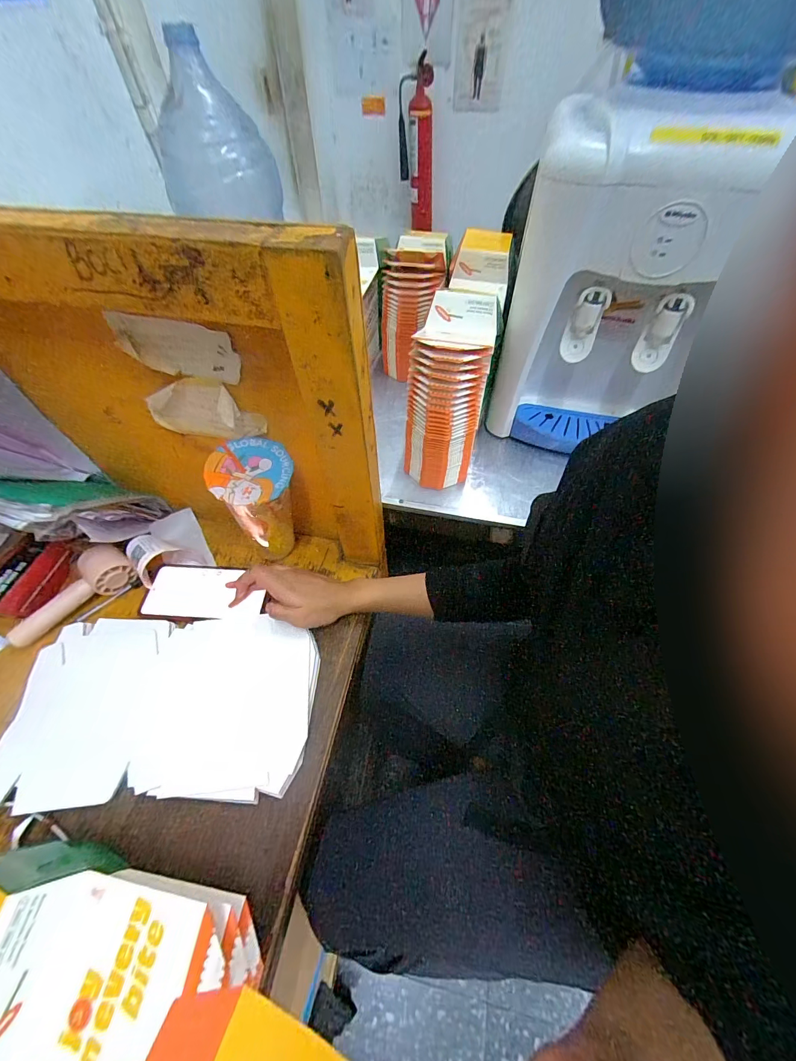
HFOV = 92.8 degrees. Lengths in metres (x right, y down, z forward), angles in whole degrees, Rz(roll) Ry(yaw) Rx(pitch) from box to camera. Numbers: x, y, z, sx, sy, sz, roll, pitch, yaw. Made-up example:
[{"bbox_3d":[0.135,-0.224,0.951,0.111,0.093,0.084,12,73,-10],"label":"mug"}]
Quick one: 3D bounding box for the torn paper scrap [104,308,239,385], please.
[{"bbox_3d":[-0.202,-0.167,0.351,0.112,0.055,0.007,8,55,5],"label":"torn paper scrap"}]

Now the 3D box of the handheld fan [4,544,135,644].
[{"bbox_3d":[-0.428,0.078,0.493,0.148,0.040,0.056,-36,62,-23],"label":"handheld fan"}]

